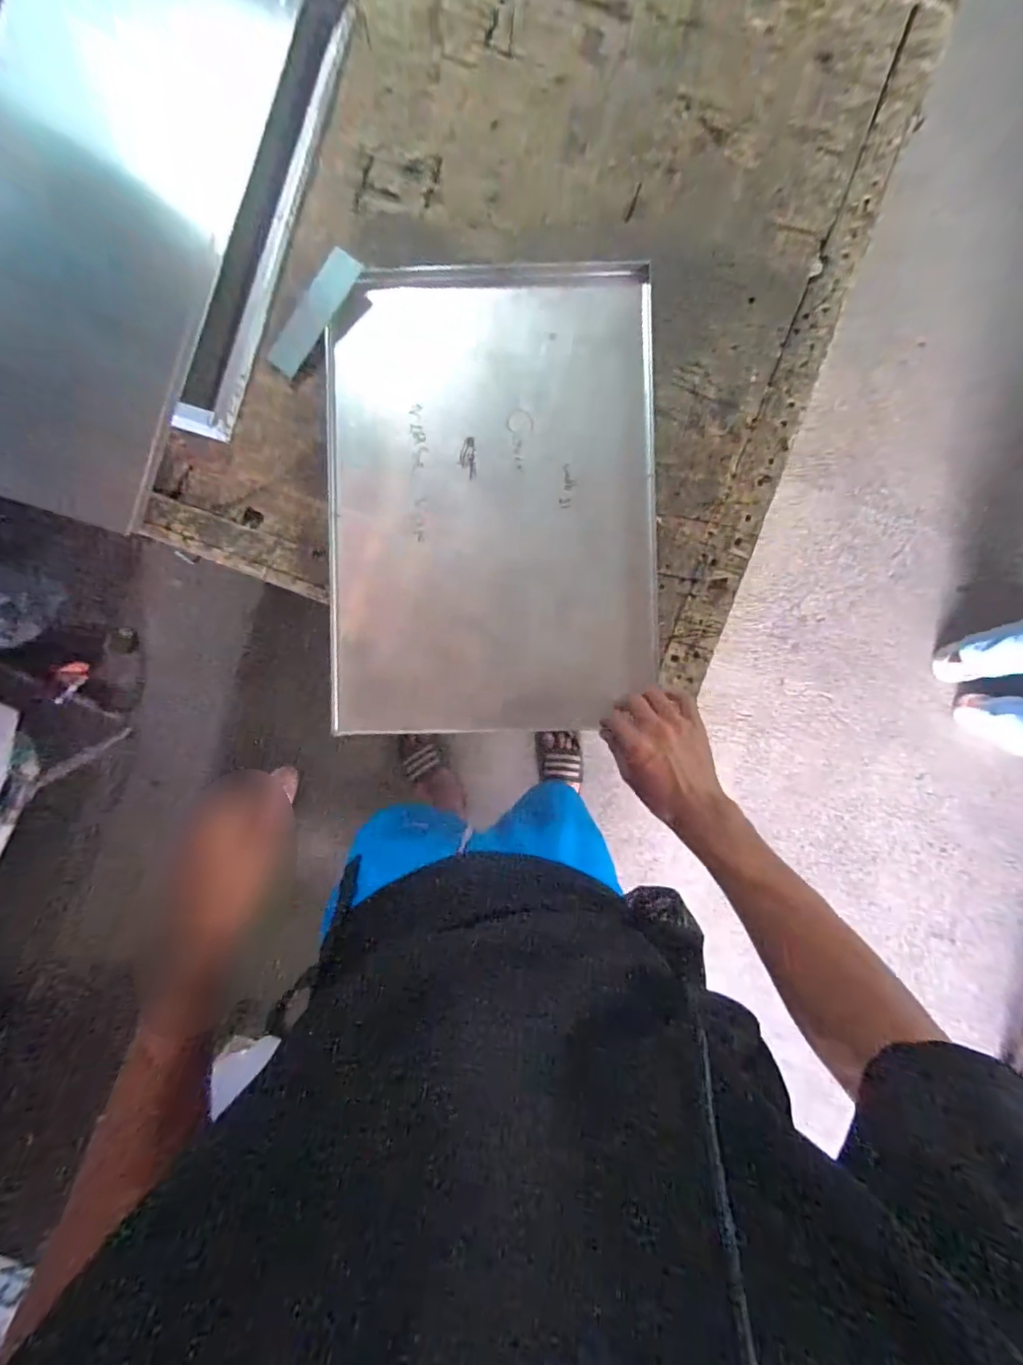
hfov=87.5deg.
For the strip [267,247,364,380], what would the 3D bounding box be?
[{"bbox_3d":[-0.211,-0.395,0.573,0.034,0.010,0.136,39,101,-13],"label":"strip"}]

